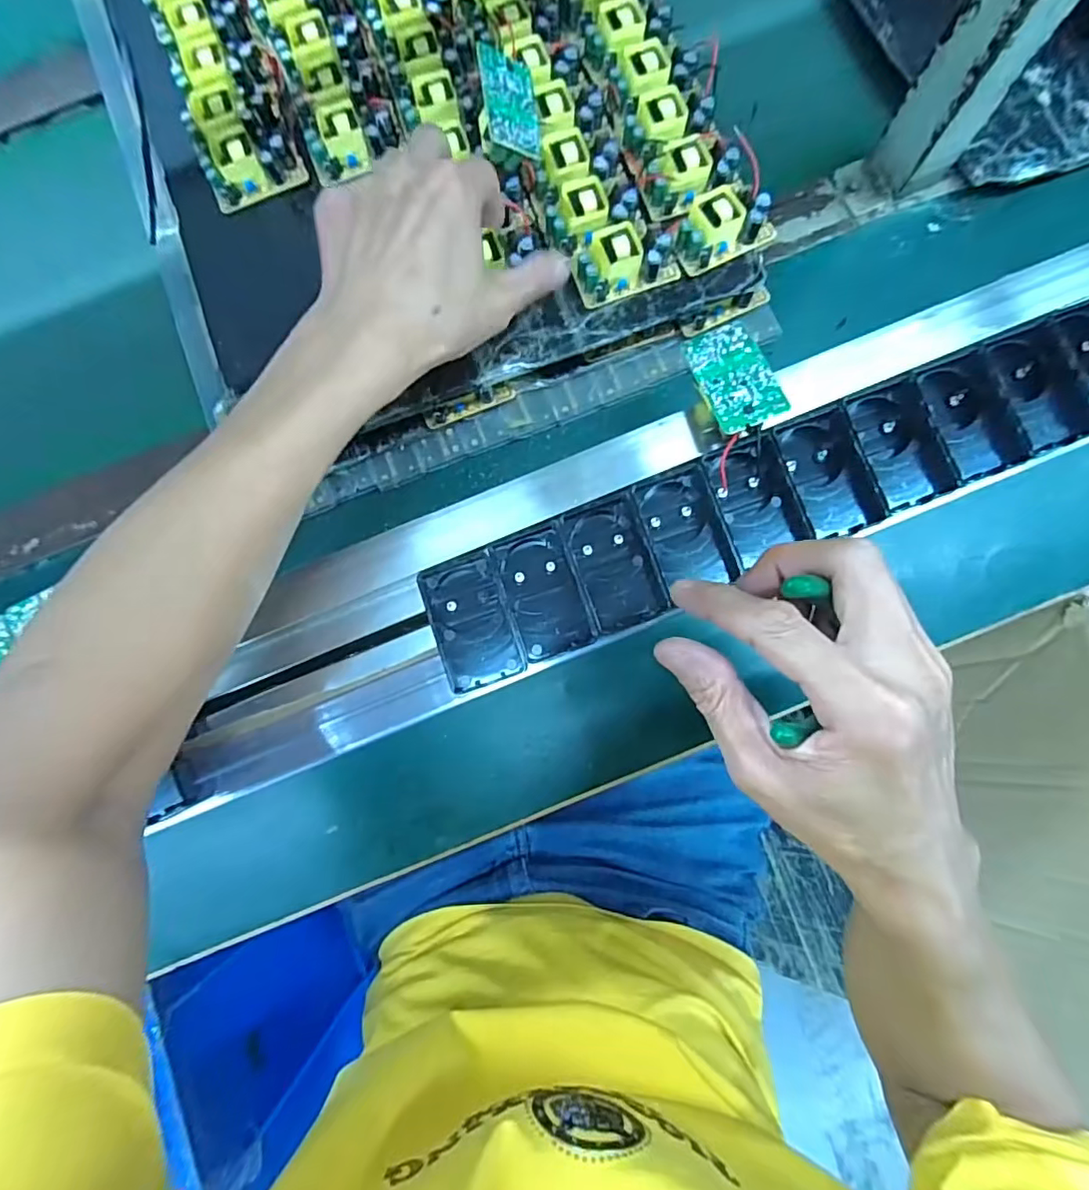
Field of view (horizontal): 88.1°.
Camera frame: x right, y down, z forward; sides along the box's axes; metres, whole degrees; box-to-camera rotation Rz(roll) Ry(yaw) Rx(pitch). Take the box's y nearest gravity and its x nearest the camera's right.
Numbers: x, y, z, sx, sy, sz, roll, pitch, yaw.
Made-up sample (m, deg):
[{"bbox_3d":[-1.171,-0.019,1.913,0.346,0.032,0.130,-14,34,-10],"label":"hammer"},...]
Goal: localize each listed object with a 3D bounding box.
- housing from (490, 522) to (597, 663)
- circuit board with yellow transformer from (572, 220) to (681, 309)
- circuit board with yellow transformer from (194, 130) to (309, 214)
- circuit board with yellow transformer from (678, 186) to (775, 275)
[{"bbox_3d":[0.000,-0.001,0.325,0.042,0.020,0.071,-19,81,0],"label":"housing"},{"bbox_3d":[0.050,-0.212,0.353,0.063,0.019,0.040,-18,81,0],"label":"circuit board with yellow transformer"},{"bbox_3d":[-0.197,-0.291,0.376,0.060,0.022,0.041,-20,81,0],"label":"circuit board with yellow transformer"},{"bbox_3d":[0.113,-0.232,0.353,0.061,0.021,0.033,-25,81,-1],"label":"circuit board with yellow transformer"}]

